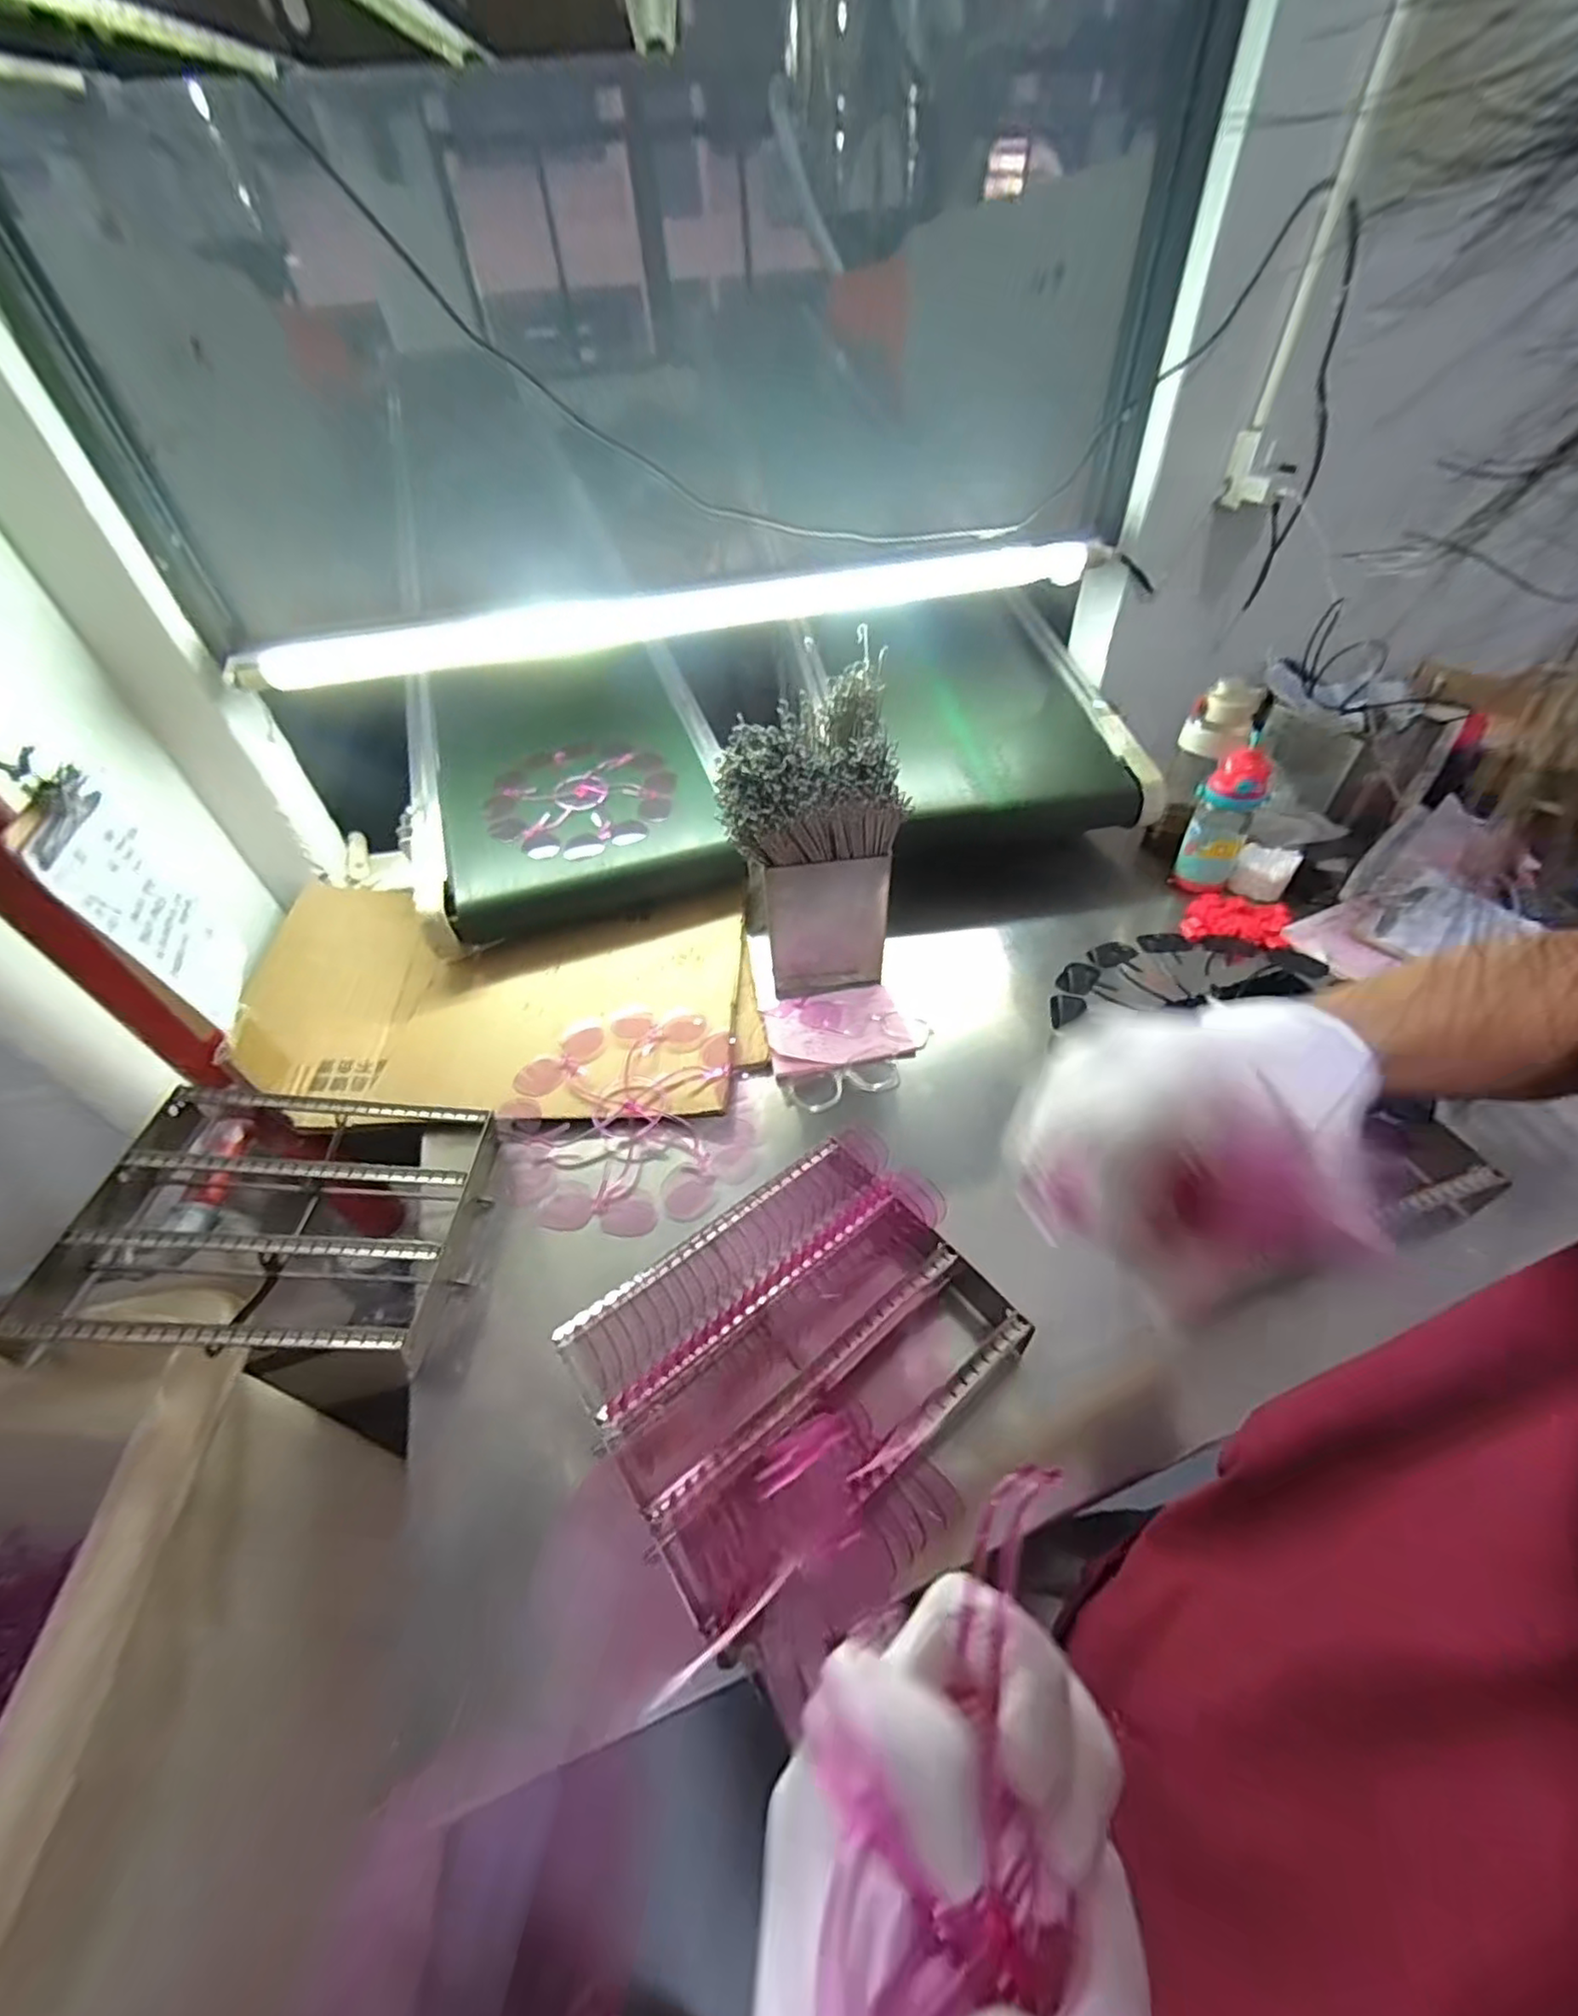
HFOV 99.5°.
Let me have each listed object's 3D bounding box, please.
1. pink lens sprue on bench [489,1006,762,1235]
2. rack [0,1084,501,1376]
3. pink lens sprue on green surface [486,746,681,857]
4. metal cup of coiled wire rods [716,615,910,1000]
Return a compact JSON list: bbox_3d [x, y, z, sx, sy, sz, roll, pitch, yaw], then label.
[{"bbox_3d":[-0.190,0.113,0.769,0.268,0.023,0.295,-10,45,-6],"label":"pink lens sprue on bench"},{"bbox_3d":[-0.480,0.197,0.630,0.335,0.067,0.243,7,46,-9],"label":"rack"},{"bbox_3d":[-0.319,-0.321,1.024,0.269,0.010,0.224,4,65,-1],"label":"pink lens sprue on green surface"},{"bbox_3d":[0.027,-0.175,0.797,0.179,0.337,0.164,-3,45,1],"label":"metal cup of coiled wire rods"}]

